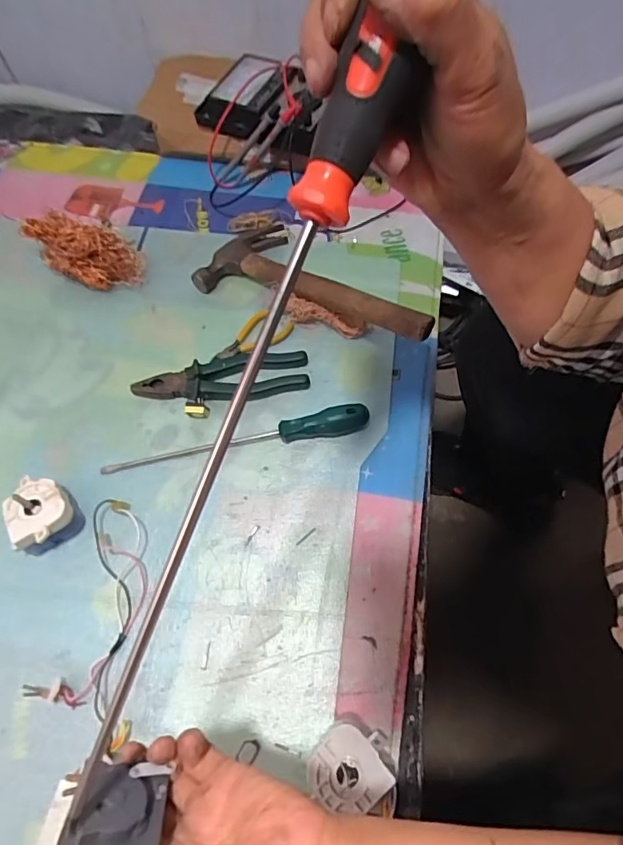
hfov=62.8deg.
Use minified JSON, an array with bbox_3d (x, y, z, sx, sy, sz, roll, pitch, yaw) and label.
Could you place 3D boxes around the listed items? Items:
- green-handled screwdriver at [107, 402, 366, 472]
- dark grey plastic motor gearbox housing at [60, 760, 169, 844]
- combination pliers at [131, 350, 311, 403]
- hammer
[{"bbox_3d":[-0.081,0.018,0.544,0.284,0.026,0.029,-10,67,-3],"label":"green-handled screwdriver"},{"bbox_3d":[-0.098,0.199,0.260,0.048,0.049,0.011,26,105,-16],"label":"dark grey plastic motor gearbox housing"},{"bbox_3d":[-0.101,-0.052,0.580,0.194,0.016,0.056,-6,66,-1],"label":"combination pliers"},{"bbox_3d":[0.005,-0.159,0.588,0.297,0.034,0.122,28,70,26],"label":"hammer"}]

